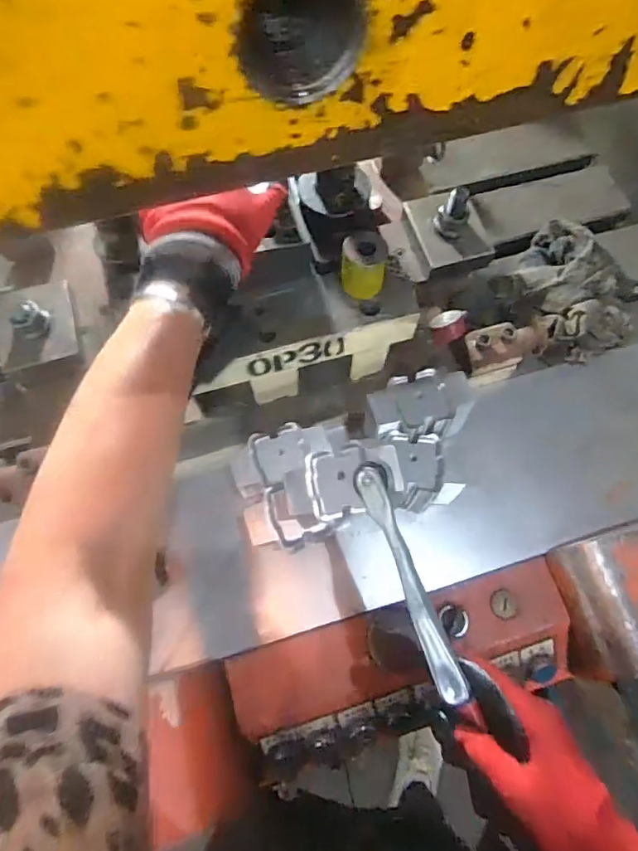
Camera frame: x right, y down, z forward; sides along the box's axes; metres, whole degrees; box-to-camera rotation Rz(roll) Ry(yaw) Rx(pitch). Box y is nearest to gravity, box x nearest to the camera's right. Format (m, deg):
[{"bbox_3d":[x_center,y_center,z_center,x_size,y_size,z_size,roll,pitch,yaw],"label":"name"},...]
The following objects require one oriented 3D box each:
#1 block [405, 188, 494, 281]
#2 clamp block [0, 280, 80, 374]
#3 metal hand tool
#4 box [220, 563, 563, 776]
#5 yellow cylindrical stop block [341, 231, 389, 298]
[{"bbox_3d":[0.157,-0.237,0.613,0.086,0.070,0.104,-12,69,-5],"label":"block"},{"bbox_3d":[-0.317,-0.116,0.568,0.083,0.033,0.111,-21,70,-8],"label":"clamp block"},{"bbox_3d":[0.064,0.105,0.365,0.025,0.022,0.167,-16,62,-7],"label":"metal hand tool"},{"bbox_3d":[0.094,0.245,0.530,0.352,0.070,0.116,-15,69,-6],"label":"box"},{"bbox_3d":[0.042,-0.150,0.483,0.042,0.049,0.041,7,69,2],"label":"yellow cylindrical stop block"}]

